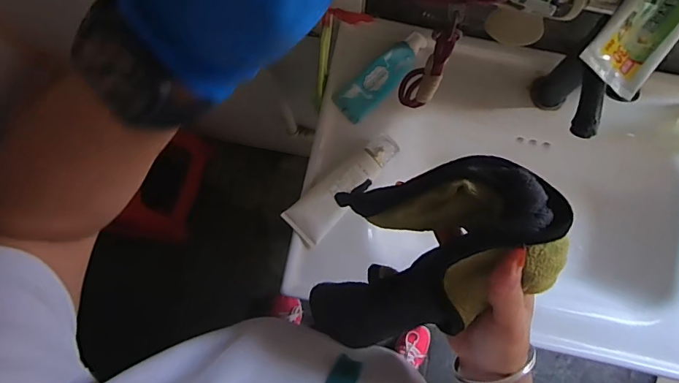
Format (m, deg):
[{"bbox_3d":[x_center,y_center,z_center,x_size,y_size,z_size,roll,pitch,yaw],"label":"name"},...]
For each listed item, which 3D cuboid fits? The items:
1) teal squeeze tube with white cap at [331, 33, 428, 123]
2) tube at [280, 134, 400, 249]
[{"bbox_3d":[0.055,-0.159,0.608,0.141,0.025,0.054,-43,81,10],"label":"teal squeeze tube with white cap"},{"bbox_3d":[0.005,-0.007,0.579,0.168,0.036,0.053,-43,82,-9],"label":"tube"}]

